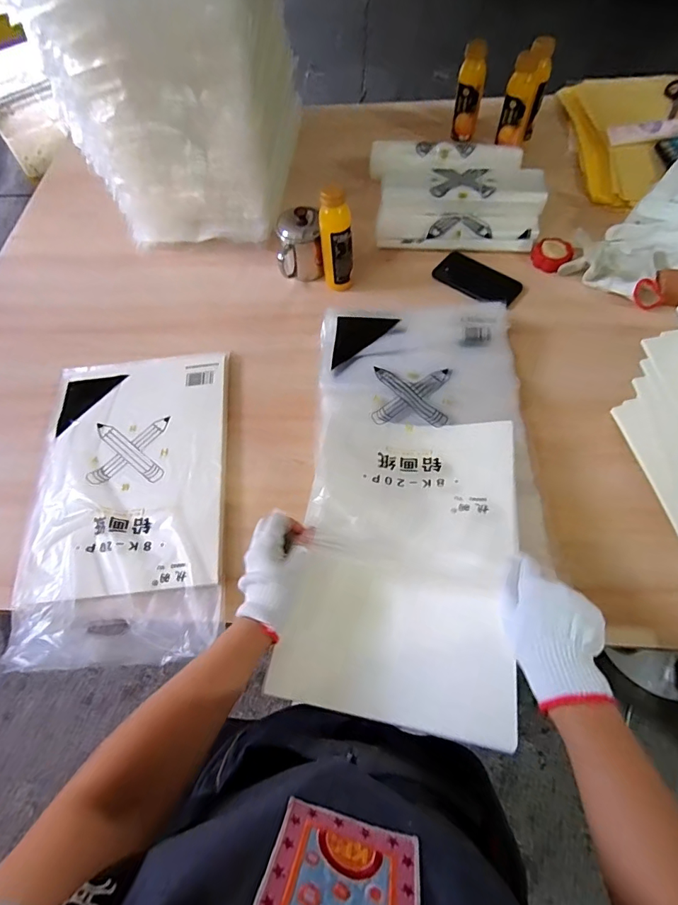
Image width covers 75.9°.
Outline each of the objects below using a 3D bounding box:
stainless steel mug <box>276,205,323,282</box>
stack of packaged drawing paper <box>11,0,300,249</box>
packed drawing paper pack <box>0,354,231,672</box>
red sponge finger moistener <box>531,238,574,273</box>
[{"bbox_3d":[-0.069,-0.366,0.775,0.075,0.105,0.071,-2,64,3],"label":"stainless steel mug"},{"bbox_3d":[-0.250,-0.659,0.740,0.284,0.447,0.425,4,64,6],"label":"stack of packaged drawing paper"},{"bbox_3d":[-0.297,0.049,0.620,0.278,0.032,0.453,-6,65,-1],"label":"packed drawing paper pack"},{"bbox_3d":[0.384,-0.357,0.785,0.065,0.026,0.062,-2,64,3],"label":"red sponge finger moistener"}]

